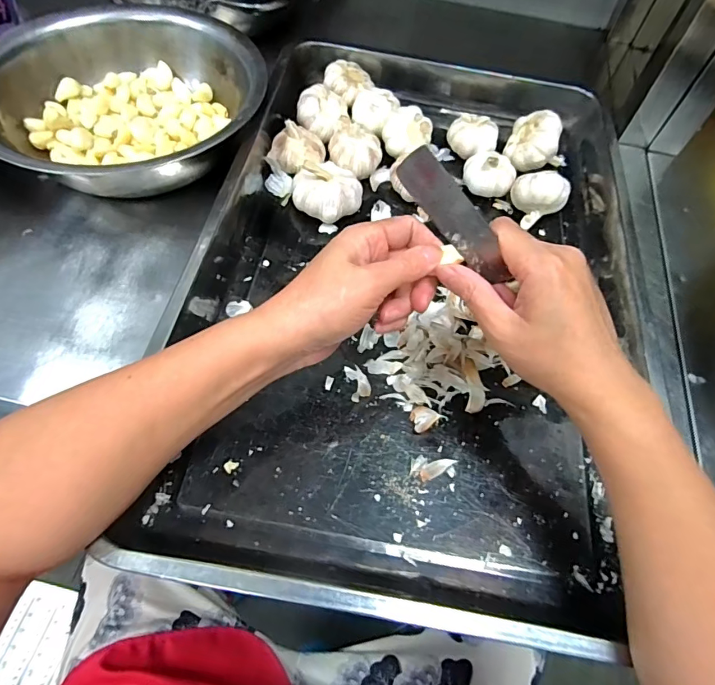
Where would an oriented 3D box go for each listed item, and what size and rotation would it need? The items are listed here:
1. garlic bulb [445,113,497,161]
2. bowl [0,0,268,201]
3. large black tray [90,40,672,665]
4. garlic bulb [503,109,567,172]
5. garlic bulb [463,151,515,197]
[{"bbox_3d":[0.132,-0.233,0.518,0.055,0.038,0.053,2,60,-3],"label":"garlic bulb"},{"bbox_3d":[-0.235,-0.248,0.473,0.275,0.081,0.246,-8,63,-6],"label":"bowl"},{"bbox_3d":[0.072,-0.096,0.435,0.425,0.064,0.631,10,63,3],"label":"large black tray"},{"bbox_3d":[0.204,-0.221,0.499,0.070,0.053,0.063,22,60,8],"label":"garlic bulb"},{"bbox_3d":[0.143,-0.183,0.491,0.055,0.038,0.050,19,60,7],"label":"garlic bulb"}]

